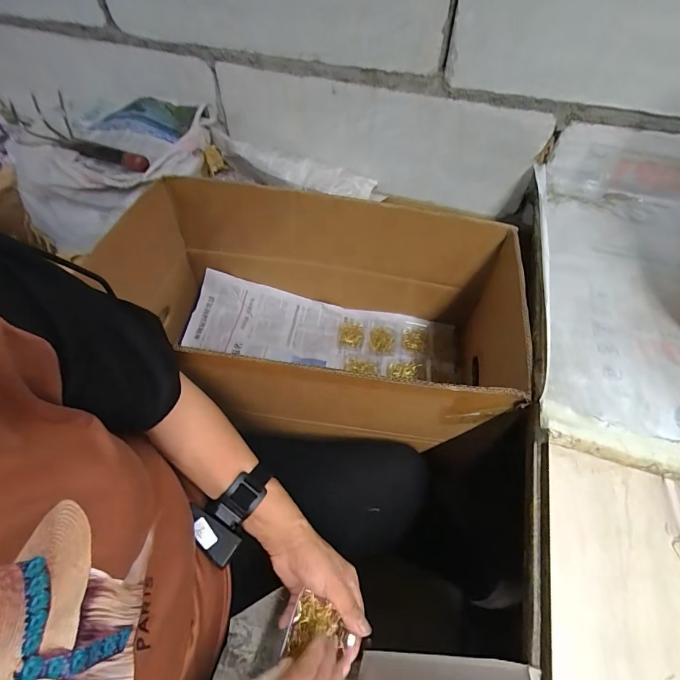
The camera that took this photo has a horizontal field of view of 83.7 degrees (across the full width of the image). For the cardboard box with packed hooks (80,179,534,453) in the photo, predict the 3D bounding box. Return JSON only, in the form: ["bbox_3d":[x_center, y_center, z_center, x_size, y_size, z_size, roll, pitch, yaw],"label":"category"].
[{"bbox_3d":[-0.020,-0.019,0.628,0.614,0.272,0.335,7,54,4],"label":"cardboard box with packed hooks"}]

